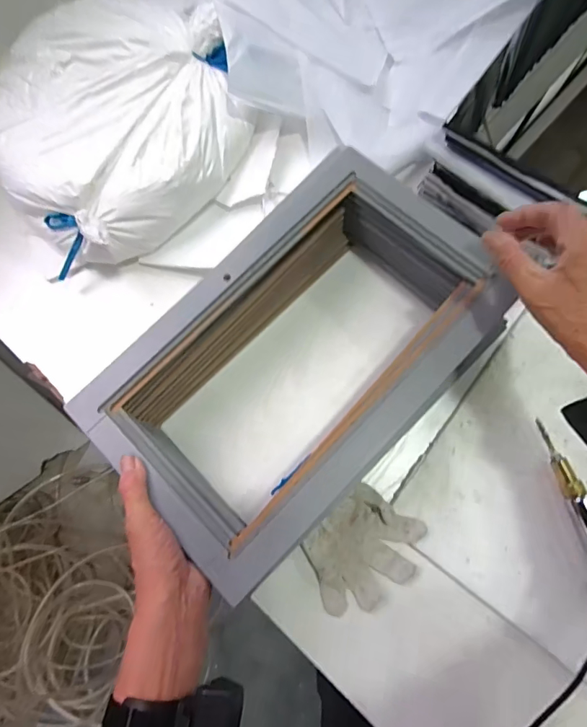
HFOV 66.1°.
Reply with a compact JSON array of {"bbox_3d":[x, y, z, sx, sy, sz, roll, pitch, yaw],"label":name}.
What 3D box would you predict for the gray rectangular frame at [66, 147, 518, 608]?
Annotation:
[{"bbox_3d":[0.002,-0.011,0.502,0.257,0.132,0.415,44,81,7],"label":"gray rectangular frame"}]

